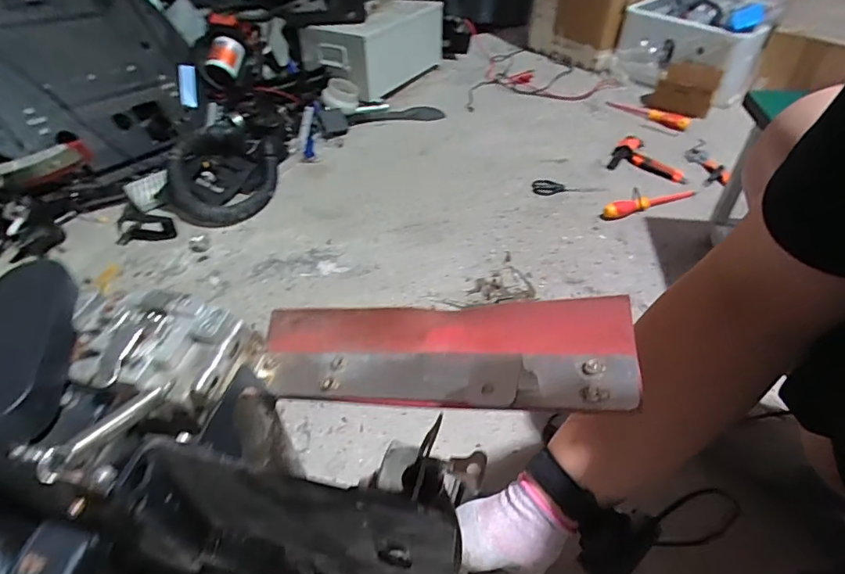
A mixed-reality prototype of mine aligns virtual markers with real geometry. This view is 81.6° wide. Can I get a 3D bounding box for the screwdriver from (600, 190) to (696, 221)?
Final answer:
[{"bbox_3d":[0.517,-0.197,1.120,0.261,0.028,0.041,-14,46,-15],"label":"screwdriver"}]

